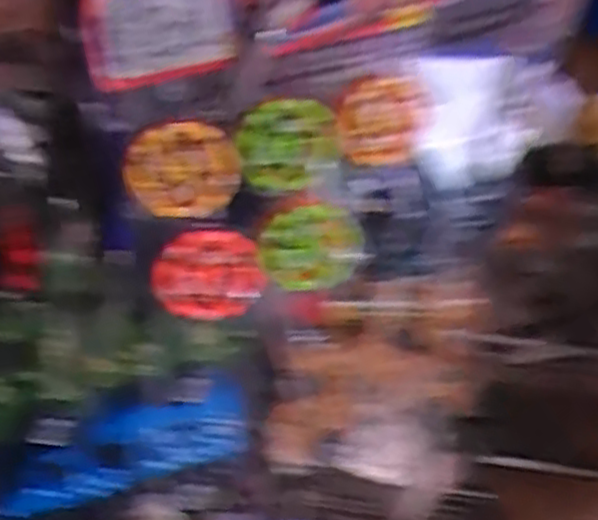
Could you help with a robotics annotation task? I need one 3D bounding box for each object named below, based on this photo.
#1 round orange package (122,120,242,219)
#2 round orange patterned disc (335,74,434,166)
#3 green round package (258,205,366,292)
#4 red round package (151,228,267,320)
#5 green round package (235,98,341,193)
[{"bbox_3d":[-0.052,-0.040,0.327,0.049,0.042,0.009,-3,31,-16],"label":"round orange package"},{"bbox_3d":[0.041,-0.068,0.356,0.053,0.042,0.015,-12,34,-29],"label":"round orange patterned disc"},{"bbox_3d":[0.006,-0.006,0.357,0.053,0.045,0.011,-6,32,-22],"label":"green round package"},{"bbox_3d":[-0.042,0.007,0.344,0.051,0.042,0.009,-1,30,-13],"label":"red round package"},{"bbox_3d":[-0.006,-0.054,0.343,0.050,0.041,0.015,-5,32,-20],"label":"green round package"}]

